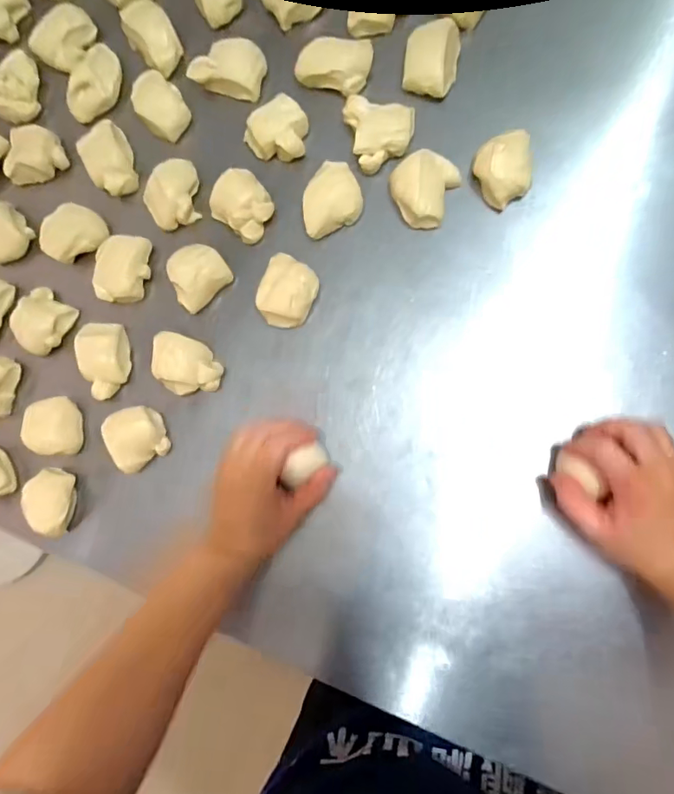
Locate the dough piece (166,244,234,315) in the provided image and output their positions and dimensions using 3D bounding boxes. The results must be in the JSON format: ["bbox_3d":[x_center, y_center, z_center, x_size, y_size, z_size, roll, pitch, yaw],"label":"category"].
[{"bbox_3d":[-0.141,-0.122,0.524,0.059,0.042,0.052,-40,80,3],"label":"dough piece"}]

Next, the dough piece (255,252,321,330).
[{"bbox_3d":[-0.048,-0.103,0.506,0.053,0.028,0.067,20,88,10],"label":"dough piece"}]

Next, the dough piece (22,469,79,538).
[{"bbox_3d":[-0.292,0.106,0.523,0.046,0.037,0.067,15,87,9],"label":"dough piece"}]

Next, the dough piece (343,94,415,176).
[{"bbox_3d":[0.044,-0.266,0.507,0.063,0.023,0.069,-17,82,6],"label":"dough piece"}]

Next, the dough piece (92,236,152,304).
[{"bbox_3d":[-0.224,-0.132,0.539,0.057,0.036,0.067,2,85,8],"label":"dough piece"}]

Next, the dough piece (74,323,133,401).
[{"bbox_3d":[-0.238,-0.036,0.527,0.046,0.033,0.075,-1,84,8],"label":"dough piece"}]

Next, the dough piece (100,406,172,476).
[{"bbox_3d":[-0.200,0.040,0.513,0.054,0.036,0.059,-29,81,4],"label":"dough piece"}]

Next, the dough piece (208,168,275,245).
[{"bbox_3d":[-0.094,-0.195,0.519,0.061,0.032,0.055,40,91,10],"label":"dough piece"}]

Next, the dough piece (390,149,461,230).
[{"bbox_3d":[0.083,-0.203,0.497,0.059,0.034,0.067,24,88,10],"label":"dough piece"}]

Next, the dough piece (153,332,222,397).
[{"bbox_3d":[-0.150,-0.031,0.513,0.065,0.028,0.056,10,86,9],"label":"dough piece"}]

